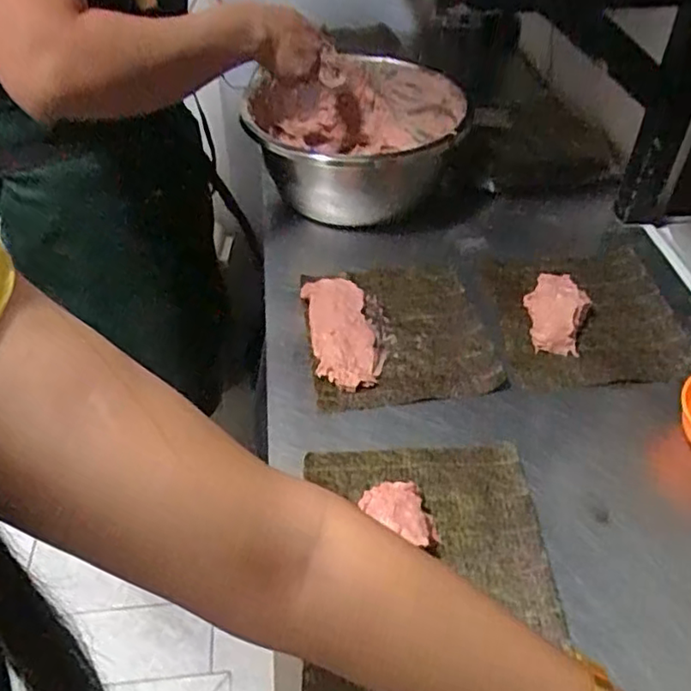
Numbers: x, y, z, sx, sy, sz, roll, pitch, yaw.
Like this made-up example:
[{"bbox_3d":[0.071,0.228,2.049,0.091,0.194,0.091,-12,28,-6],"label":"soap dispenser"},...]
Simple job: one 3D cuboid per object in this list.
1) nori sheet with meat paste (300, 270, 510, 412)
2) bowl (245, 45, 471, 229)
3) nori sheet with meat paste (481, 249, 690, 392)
[{"bbox_3d":[0.052,-0.021,0.686,0.185,0.022,0.208,-8,44,-6],"label":"nori sheet with meat paste"},{"bbox_3d":[-0.004,-0.288,0.883,0.283,0.150,0.283,-1,44,1],"label":"bowl"},{"bbox_3d":[0.259,-0.044,0.690,0.192,0.029,0.205,0,44,2],"label":"nori sheet with meat paste"}]

